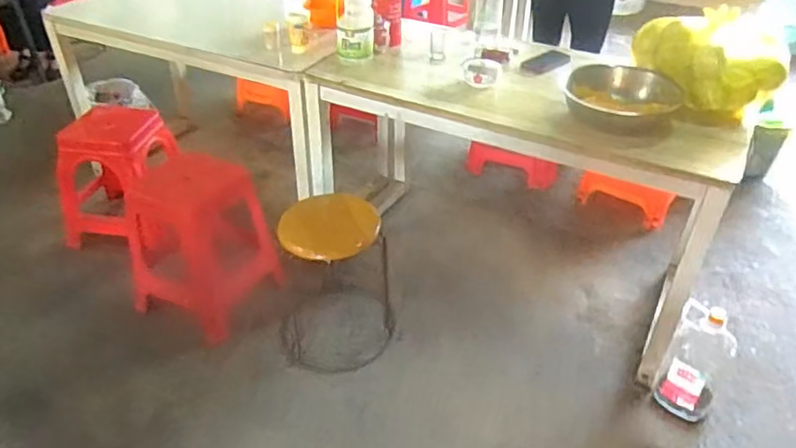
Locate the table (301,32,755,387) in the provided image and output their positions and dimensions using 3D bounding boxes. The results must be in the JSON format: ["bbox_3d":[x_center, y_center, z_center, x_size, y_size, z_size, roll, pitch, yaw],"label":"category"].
[{"bbox_3d":[0.310,-0.159,1.930,1.252,0.667,0.580,19,40,23],"label":"table"}]

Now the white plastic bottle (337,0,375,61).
[{"bbox_3d":[-0.127,-0.593,1.778,0.118,0.217,0.095,0,37,0],"label":"white plastic bottle"}]

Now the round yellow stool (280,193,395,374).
[{"bbox_3d":[-0.191,0.132,1.817,0.331,0.436,0.397,1,39,0],"label":"round yellow stool"}]

